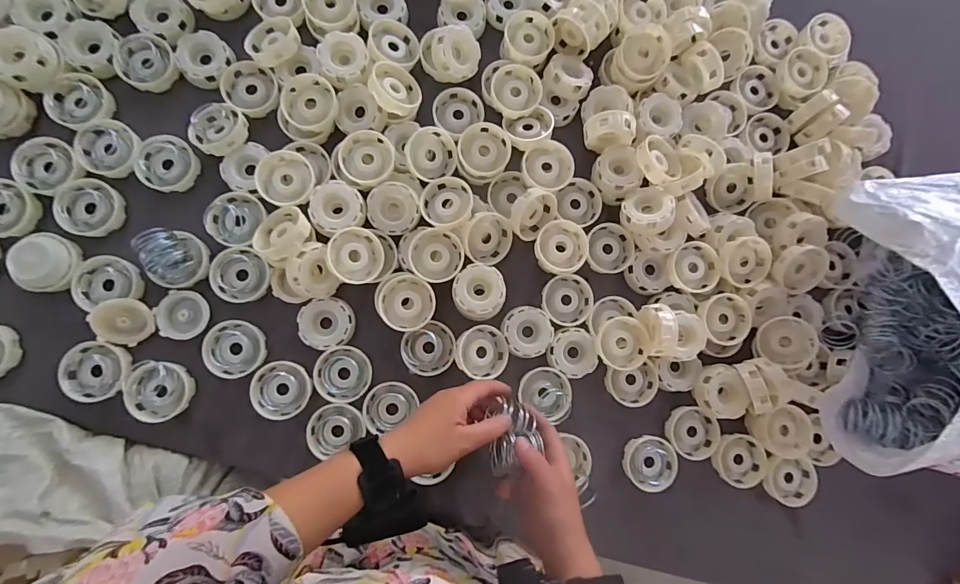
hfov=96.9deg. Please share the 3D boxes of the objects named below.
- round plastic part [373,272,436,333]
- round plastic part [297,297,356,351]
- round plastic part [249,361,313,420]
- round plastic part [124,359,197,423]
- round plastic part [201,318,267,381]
[{"bbox_3d":[-0.091,0.011,0.519,0.074,0.018,0.065,38,81,-1],"label":"round plastic part"},{"bbox_3d":[-0.188,0.039,0.526,0.065,0.022,0.060,1,84,-7],"label":"round plastic part"},{"bbox_3d":[-0.236,0.118,0.512,0.068,0.018,0.066,1,84,-7],"label":"round plastic part"},{"bbox_3d":[-0.375,0.115,0.497,0.068,0.026,0.067,1,84,-7],"label":"round plastic part"},{"bbox_3d":[-0.293,0.068,0.508,0.068,0.020,0.067,-7,85,-8],"label":"round plastic part"}]

